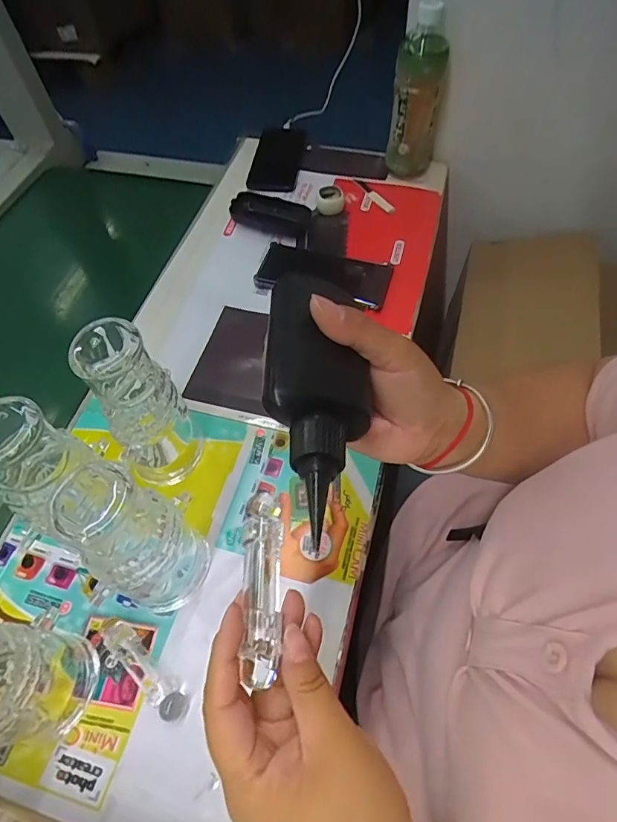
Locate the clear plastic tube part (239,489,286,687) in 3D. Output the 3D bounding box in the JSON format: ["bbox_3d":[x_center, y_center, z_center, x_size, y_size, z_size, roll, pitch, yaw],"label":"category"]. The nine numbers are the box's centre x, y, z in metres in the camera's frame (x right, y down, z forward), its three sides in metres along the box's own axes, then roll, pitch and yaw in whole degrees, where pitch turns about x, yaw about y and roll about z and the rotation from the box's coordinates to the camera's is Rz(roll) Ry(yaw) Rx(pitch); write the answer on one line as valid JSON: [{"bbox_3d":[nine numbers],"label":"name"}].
[{"bbox_3d":[-0.024,0.089,0.249,0.020,0.014,0.093,-2,59,1],"label":"clear plastic tube part"}]

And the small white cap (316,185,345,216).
[{"bbox_3d":[0.029,-0.297,0.665,0.036,0.023,0.032,-11,58,-4],"label":"small white cap"}]

